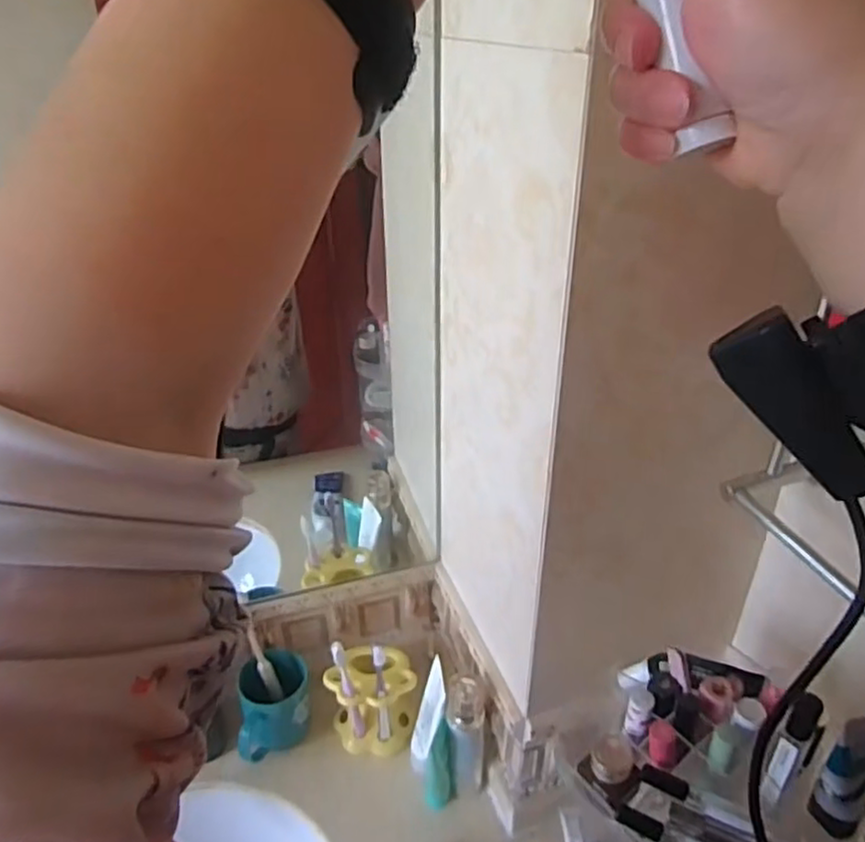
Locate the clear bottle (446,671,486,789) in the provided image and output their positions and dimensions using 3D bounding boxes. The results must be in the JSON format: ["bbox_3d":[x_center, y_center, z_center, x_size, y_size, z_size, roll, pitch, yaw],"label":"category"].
[{"bbox_3d":[0.039,0.356,0.781,0.042,0.169,0.058,2,32,3],"label":"clear bottle"}]

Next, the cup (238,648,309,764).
[{"bbox_3d":[-0.191,0.352,0.832,0.080,0.099,0.092,-6,32,-8],"label":"cup"}]

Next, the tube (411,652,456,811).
[{"bbox_3d":[-0.002,0.368,0.793,0.041,0.156,0.084,-8,32,-12],"label":"tube"}]

